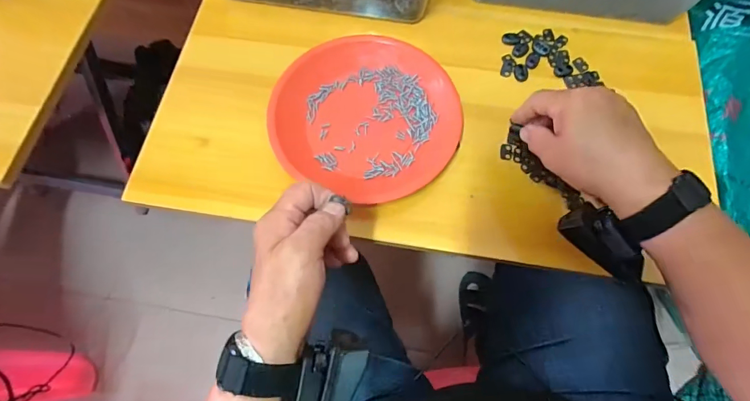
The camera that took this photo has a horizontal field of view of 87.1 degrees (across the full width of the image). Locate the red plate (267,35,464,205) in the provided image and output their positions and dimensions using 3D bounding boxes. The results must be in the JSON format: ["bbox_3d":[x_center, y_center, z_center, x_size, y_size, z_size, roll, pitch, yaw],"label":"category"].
[{"bbox_3d":[-0.008,-0.086,0.417,0.194,0.029,0.185,19,71,7],"label":"red plate"}]

